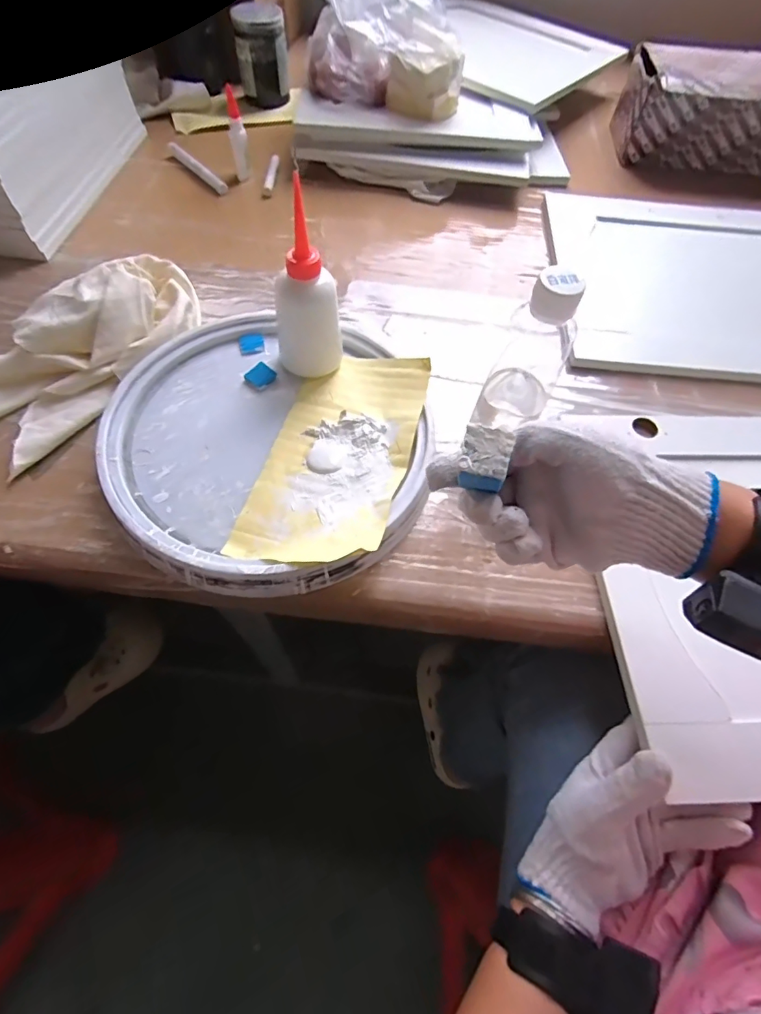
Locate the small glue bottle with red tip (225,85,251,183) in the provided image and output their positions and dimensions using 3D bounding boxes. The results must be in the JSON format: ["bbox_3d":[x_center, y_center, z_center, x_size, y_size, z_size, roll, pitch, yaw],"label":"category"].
[{"bbox_3d":[-0.196,-0.509,0.666,0.023,0.093,0.032,-19,62,-14],"label":"small glue bottle with red tip"}]

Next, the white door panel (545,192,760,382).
[{"bbox_3d":[0.419,-0.287,0.624,0.383,0.028,0.343,5,60,0],"label":"white door panel"}]

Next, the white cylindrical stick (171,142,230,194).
[{"bbox_3d":[-0.263,-0.487,0.699,0.017,0.016,0.127,-39,70,-21],"label":"white cylindrical stick"}]

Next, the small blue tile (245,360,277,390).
[{"bbox_3d":[-0.120,-0.131,0.484,0.025,0.005,0.026,39,65,18],"label":"small blue tile"}]

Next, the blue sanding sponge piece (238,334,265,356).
[{"bbox_3d":[-0.134,-0.171,0.507,0.024,0.004,0.028,-12,61,-10],"label":"blue sanding sponge piece"}]

